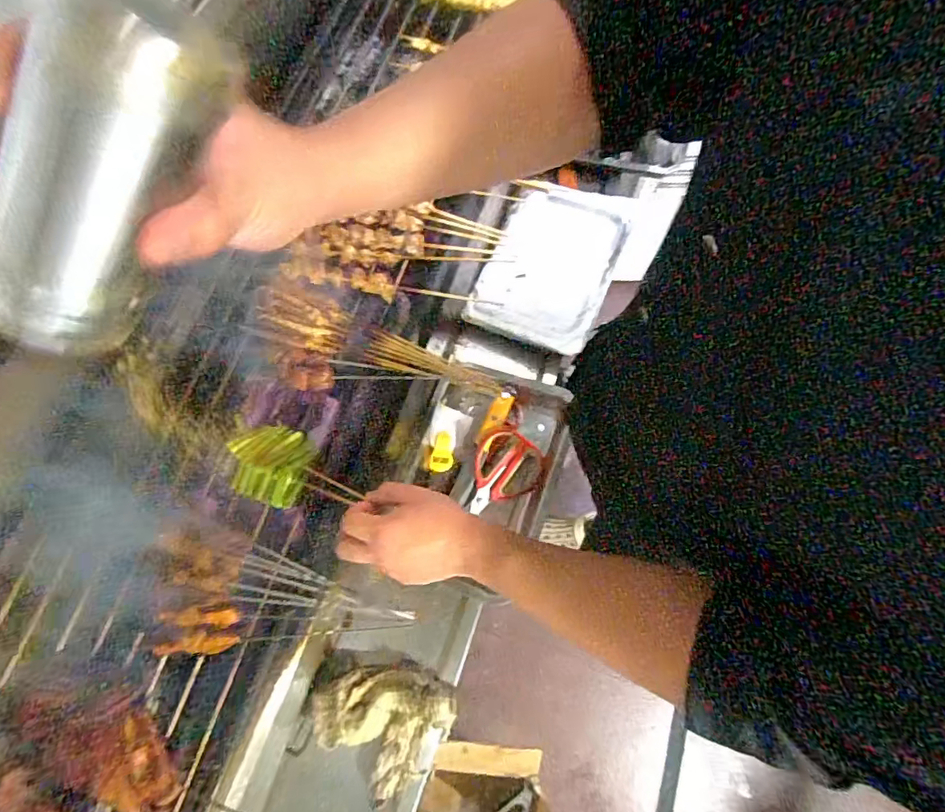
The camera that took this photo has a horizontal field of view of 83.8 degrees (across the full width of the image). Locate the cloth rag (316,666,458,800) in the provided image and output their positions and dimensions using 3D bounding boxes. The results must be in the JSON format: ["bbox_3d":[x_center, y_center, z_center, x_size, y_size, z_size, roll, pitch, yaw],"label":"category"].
[{"bbox_3d":[-0.109,0.383,0.659,0.146,0.057,0.142,42,78,14],"label":"cloth rag"}]

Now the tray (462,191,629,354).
[{"bbox_3d":[0.128,-0.231,0.844,0.190,0.038,0.288,21,74,9],"label":"tray"}]

